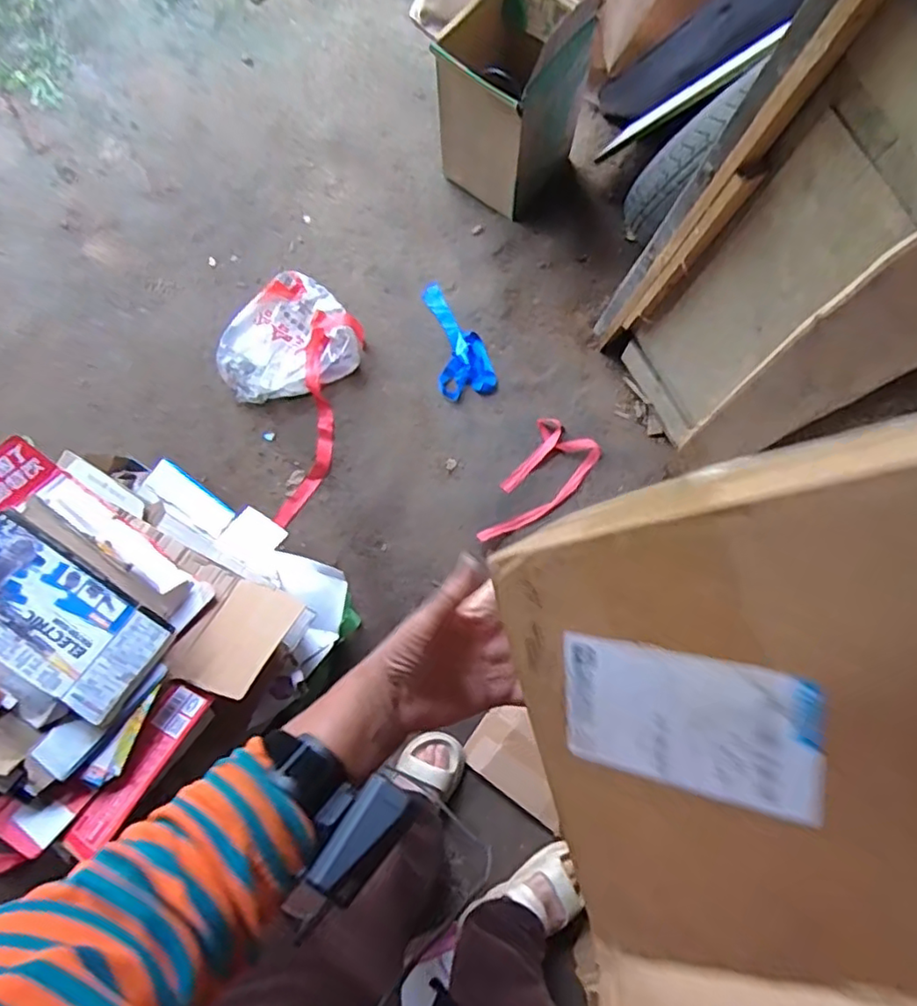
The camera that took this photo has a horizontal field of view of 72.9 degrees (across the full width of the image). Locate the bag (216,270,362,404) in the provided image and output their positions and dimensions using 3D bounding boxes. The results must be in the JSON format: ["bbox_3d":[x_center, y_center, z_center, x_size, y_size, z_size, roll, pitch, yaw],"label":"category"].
[{"bbox_3d":[-0.363,-0.329,1.334,0.211,0.121,0.286,44,81,10],"label":"bag"}]

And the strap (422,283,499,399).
[{"bbox_3d":[-0.007,-0.377,1.394,0.121,0.028,0.295,-14,77,-2],"label":"strap"}]

